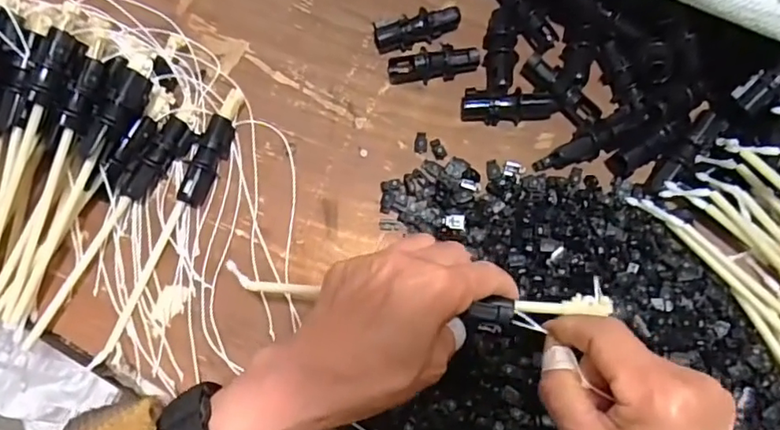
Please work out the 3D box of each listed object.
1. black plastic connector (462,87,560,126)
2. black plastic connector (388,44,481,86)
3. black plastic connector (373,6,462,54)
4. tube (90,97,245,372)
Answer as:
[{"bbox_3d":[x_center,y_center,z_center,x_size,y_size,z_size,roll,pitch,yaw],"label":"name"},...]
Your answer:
[{"bbox_3d":[0.090,-0.080,0.433,0.069,0.025,0.021,-3,74,1],"label":"black plastic connector"},{"bbox_3d":[0.033,-0.116,0.446,0.066,0.019,0.020,-7,74,0],"label":"black plastic connector"},{"bbox_3d":[0.022,-0.143,0.453,0.067,0.018,0.020,-18,75,-3],"label":"black plastic connector"},{"bbox_3d":[-0.150,0.005,0.410,0.017,0.018,0.208,20,76,7],"label":"tube"}]

